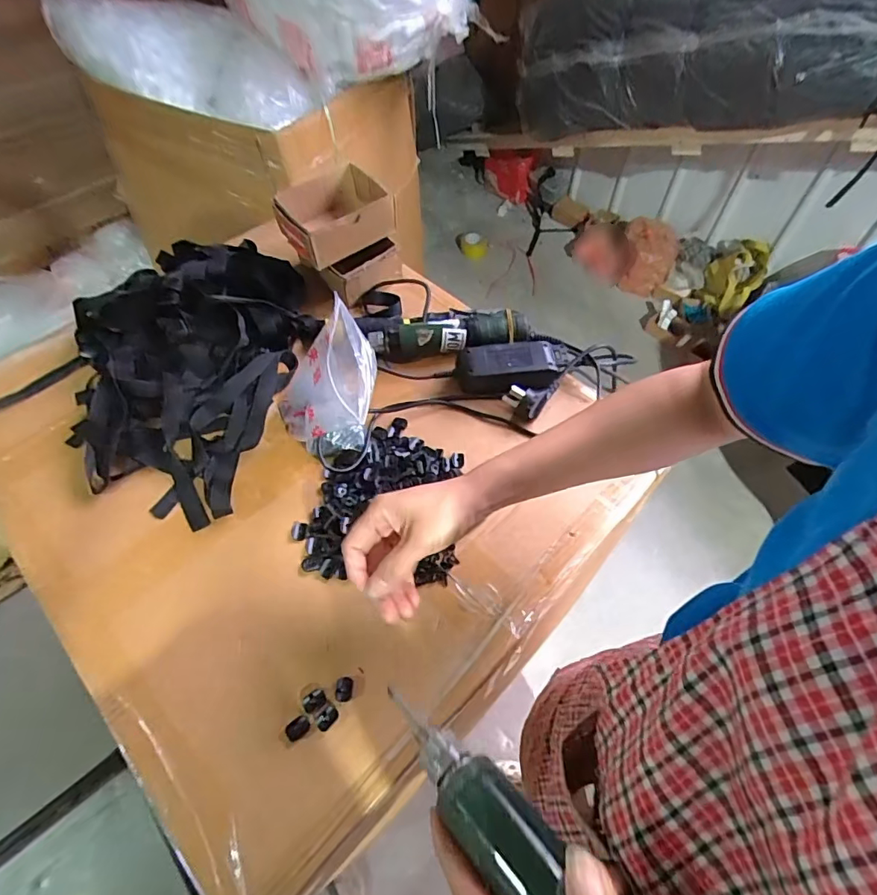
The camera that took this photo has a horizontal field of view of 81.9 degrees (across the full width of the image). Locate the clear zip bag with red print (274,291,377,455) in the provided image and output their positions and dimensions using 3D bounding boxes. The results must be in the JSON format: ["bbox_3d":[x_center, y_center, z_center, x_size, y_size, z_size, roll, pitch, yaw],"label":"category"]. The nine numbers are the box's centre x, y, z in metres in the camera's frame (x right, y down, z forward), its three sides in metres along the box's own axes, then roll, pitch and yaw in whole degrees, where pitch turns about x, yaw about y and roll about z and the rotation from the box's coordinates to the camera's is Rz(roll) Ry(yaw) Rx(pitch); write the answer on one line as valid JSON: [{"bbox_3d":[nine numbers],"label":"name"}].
[{"bbox_3d":[-0.131,-0.075,0.551,0.095,0.150,0.154,-25,60,-16],"label":"clear zip bag with red print"}]

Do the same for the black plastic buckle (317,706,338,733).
[{"bbox_3d":[-0.095,0.230,0.429,0.019,0.004,0.014,-38,64,-23],"label":"black plastic buckle"}]

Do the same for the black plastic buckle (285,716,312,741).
[{"bbox_3d":[-0.120,0.239,0.431,0.020,0.008,0.016,-25,60,-16],"label":"black plastic buckle"}]

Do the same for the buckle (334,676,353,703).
[{"bbox_3d":[-0.084,0.214,0.447,0.015,0.004,0.020,-2,56,-2],"label":"buckle"}]

